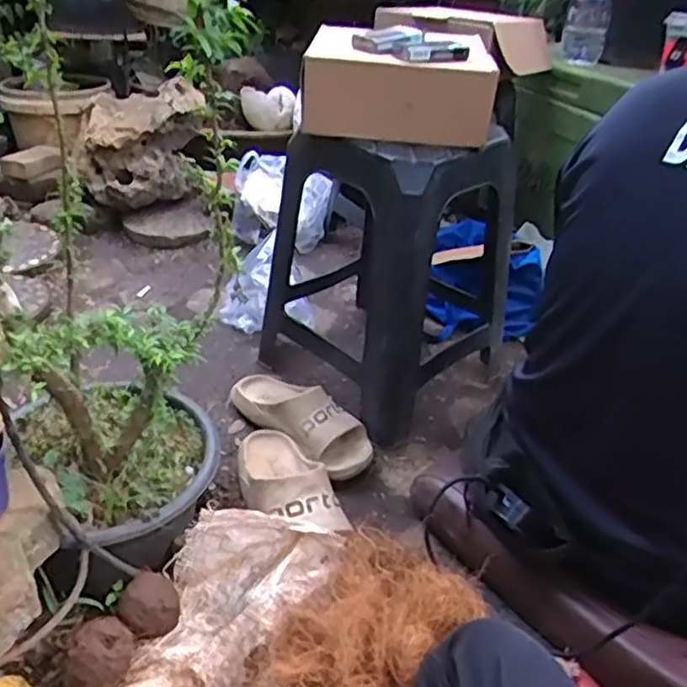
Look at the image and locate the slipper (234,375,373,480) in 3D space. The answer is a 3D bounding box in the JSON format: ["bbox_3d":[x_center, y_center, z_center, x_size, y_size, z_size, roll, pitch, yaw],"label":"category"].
[{"bbox_3d":[-0.061,0.112,1.037,0.111,0.075,0.277,-22,41,-35],"label":"slipper"}]

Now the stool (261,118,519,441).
[{"bbox_3d":[0.115,-0.158,1.135,0.434,0.439,0.372,-20,39,-33],"label":"stool"}]

